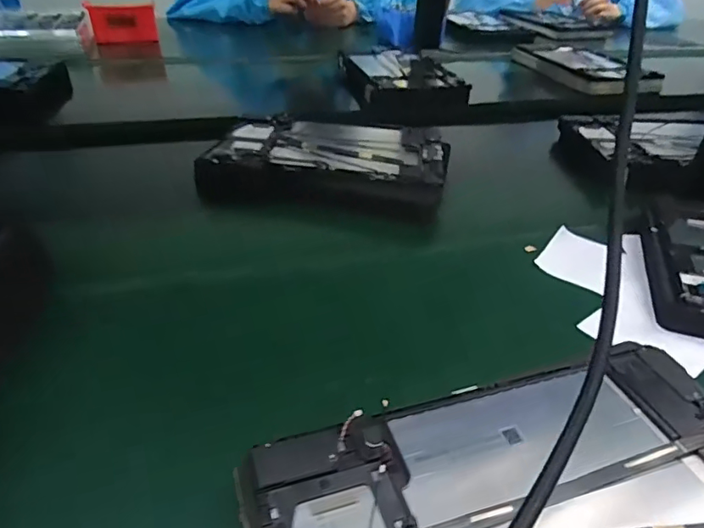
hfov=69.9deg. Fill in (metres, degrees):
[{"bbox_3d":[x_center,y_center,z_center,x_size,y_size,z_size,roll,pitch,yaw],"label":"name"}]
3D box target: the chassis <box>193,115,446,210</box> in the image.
[{"bbox_3d":[-0.018,-0.113,0.540,0.251,0.035,0.160,9,37,5],"label":"chassis"}]

